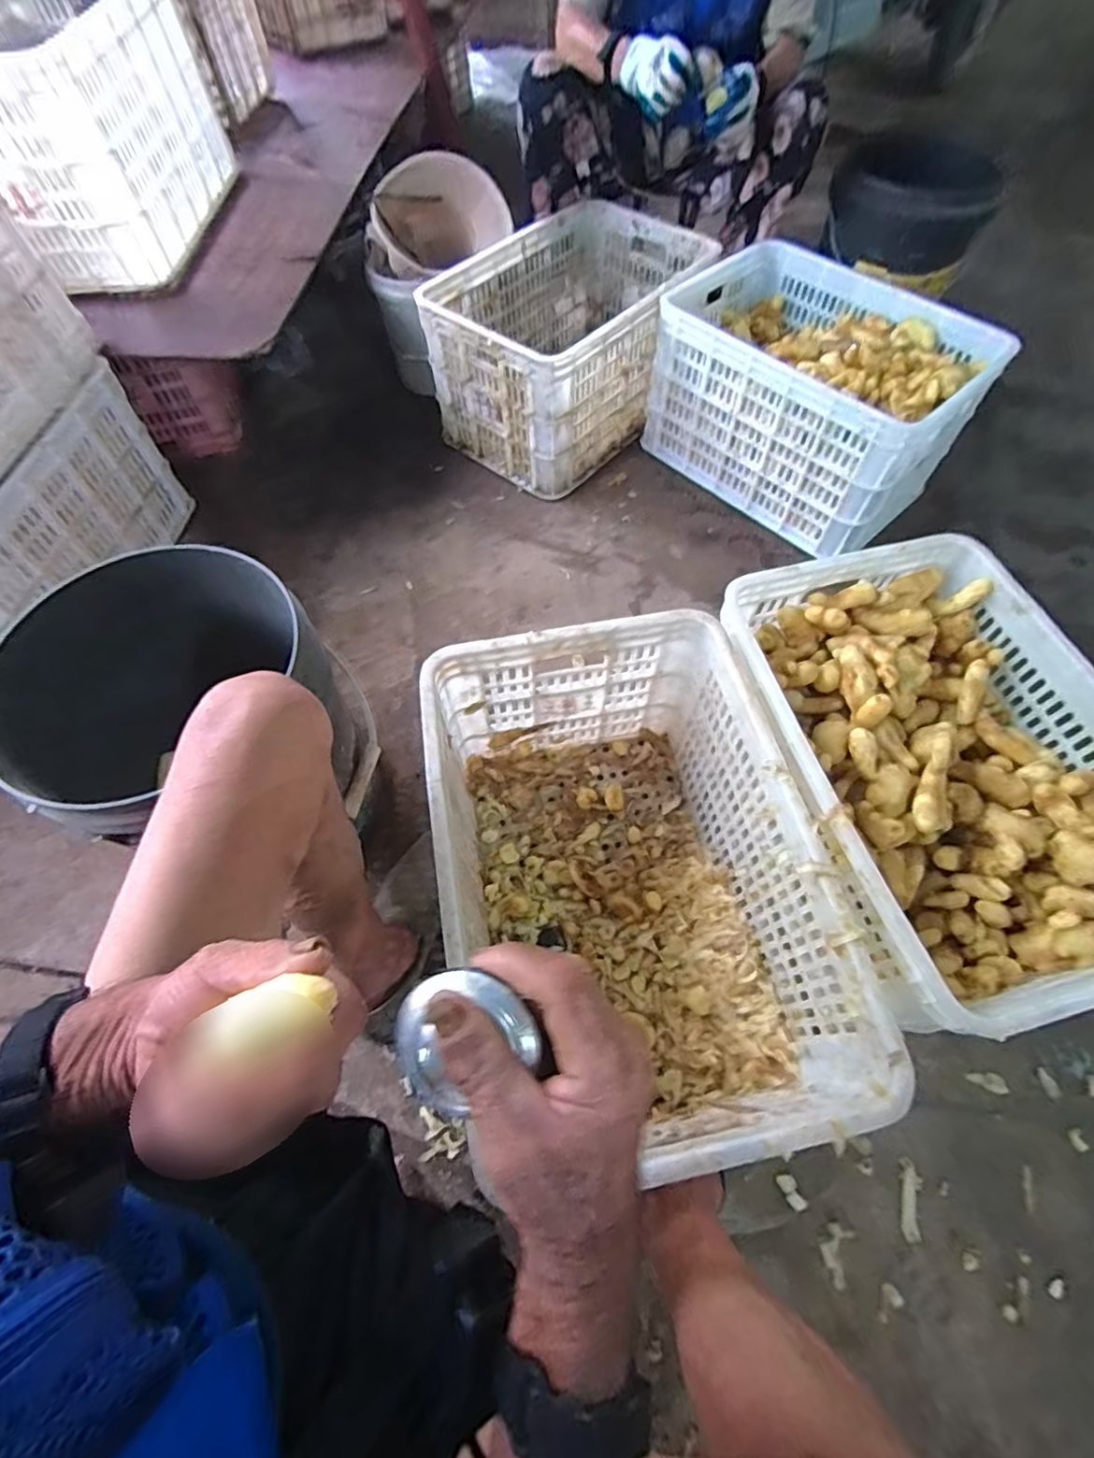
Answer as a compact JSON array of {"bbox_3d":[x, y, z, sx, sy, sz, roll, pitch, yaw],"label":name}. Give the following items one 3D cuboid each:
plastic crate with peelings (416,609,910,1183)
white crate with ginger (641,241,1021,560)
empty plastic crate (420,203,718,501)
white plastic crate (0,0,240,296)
[{"bbox_3d":[0.076,0.174,0.683,0.352,0.297,0.507,-9,62,-5],"label":"plastic crate with peelings"},{"bbox_3d":[0.513,-0.661,1.149,0.543,0.277,0.407,41,69,19],"label":"white crate with ginger"},{"bbox_3d":[0.062,-0.816,1.233,0.360,0.283,0.573,34,67,17],"label":"empty plastic crate"},{"bbox_3d":[-0.851,-1.088,1.048,0.381,0.280,0.566,-2,61,-1],"label":"white plastic crate"}]

